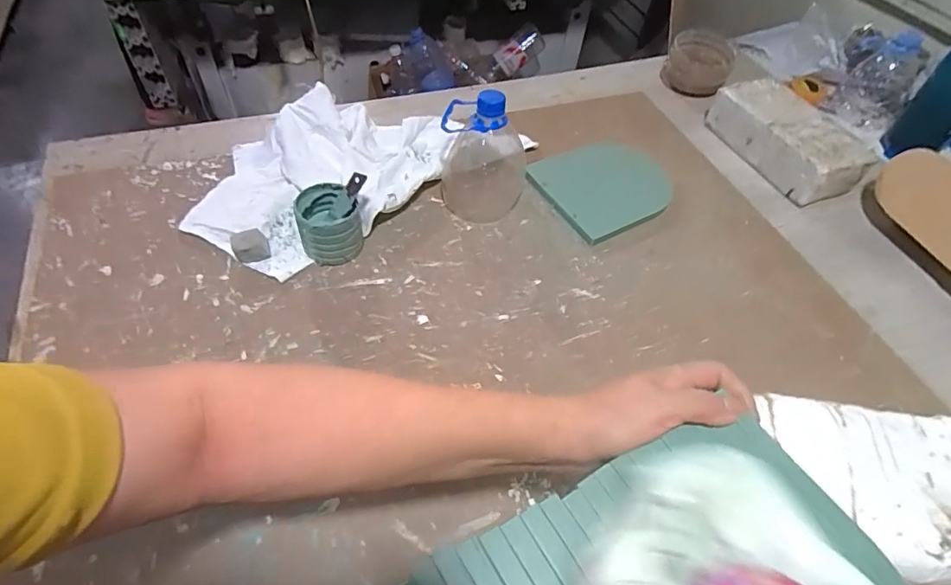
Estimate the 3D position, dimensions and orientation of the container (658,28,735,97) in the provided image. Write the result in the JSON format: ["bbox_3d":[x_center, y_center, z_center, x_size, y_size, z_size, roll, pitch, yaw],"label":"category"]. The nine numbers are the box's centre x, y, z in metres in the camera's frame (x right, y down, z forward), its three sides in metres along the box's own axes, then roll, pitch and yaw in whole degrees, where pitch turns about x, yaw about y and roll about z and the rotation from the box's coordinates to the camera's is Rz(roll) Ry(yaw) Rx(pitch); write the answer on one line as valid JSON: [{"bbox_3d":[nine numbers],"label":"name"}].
[{"bbox_3d":[0.354,-0.366,0.795,0.099,0.069,0.094,20,55,9],"label":"container"}]

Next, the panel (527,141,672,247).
[{"bbox_3d":[0.169,-0.137,0.630,0.171,0.016,0.134,-25,70,-18],"label":"panel"}]

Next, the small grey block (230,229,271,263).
[{"bbox_3d":[-0.239,-0.050,0.529,0.035,0.022,0.029,-19,58,-18],"label":"small grey block"}]

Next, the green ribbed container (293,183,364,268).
[{"bbox_3d":[-0.156,-0.070,0.532,0.065,0.066,0.067,-11,55,-13],"label":"green ribbed container"}]

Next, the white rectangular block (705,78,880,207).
[{"bbox_3d":[0.427,-0.215,0.688,0.102,0.063,0.210,-21,58,-19],"label":"white rectangular block"}]

